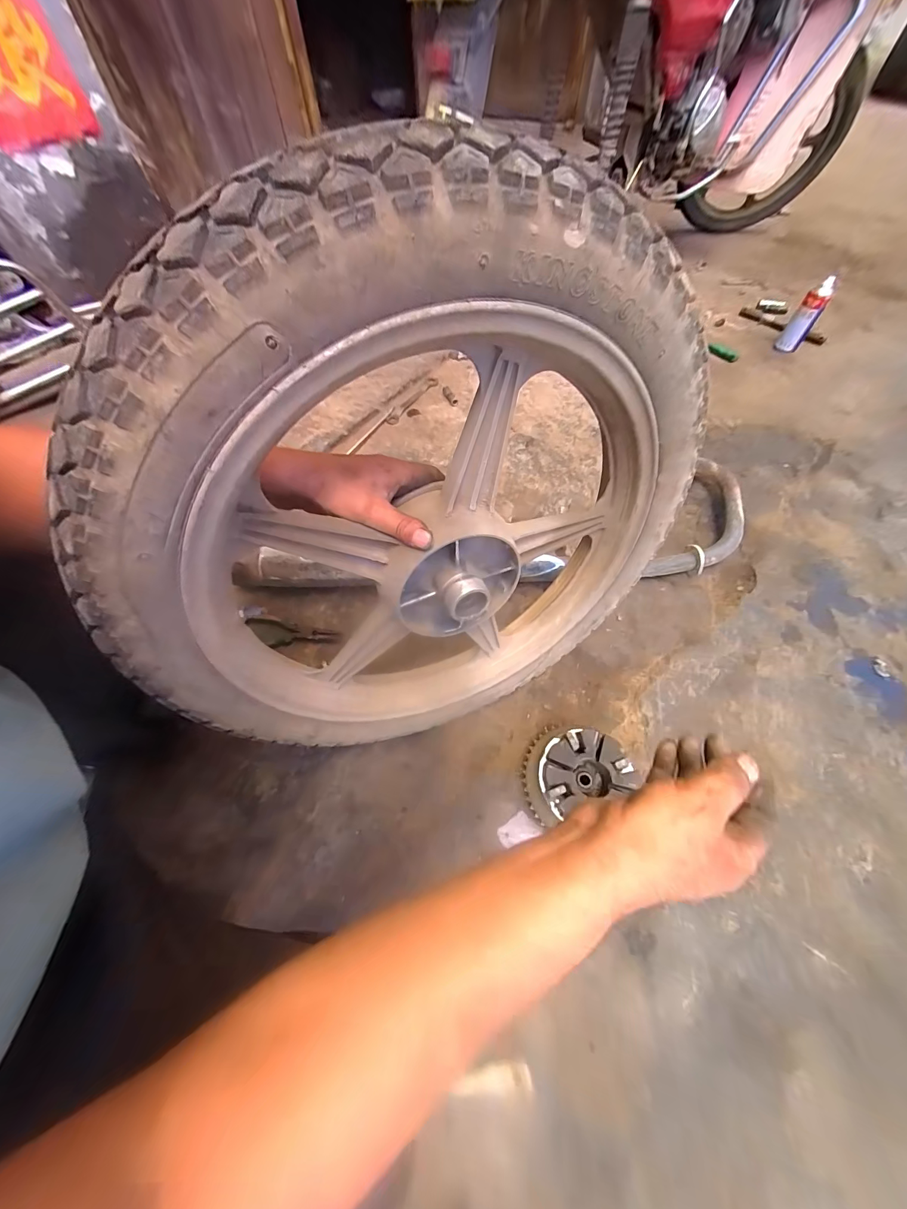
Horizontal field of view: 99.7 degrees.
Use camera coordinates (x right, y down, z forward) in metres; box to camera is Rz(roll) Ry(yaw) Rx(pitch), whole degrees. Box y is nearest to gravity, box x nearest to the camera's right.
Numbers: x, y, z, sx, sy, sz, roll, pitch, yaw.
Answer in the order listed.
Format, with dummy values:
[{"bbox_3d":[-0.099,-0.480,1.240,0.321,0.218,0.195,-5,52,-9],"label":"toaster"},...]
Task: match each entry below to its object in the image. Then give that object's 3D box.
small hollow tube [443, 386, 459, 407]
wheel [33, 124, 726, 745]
[{"bbox_3d":[-0.007,-0.589,1.085,0.024,0.020,0.069,-27,78,-15],"label":"small hollow tube"},{"bbox_3d":[-0.010,-0.046,0.376,0.536,0.509,0.124,-19,62,-11],"label":"wheel"}]

